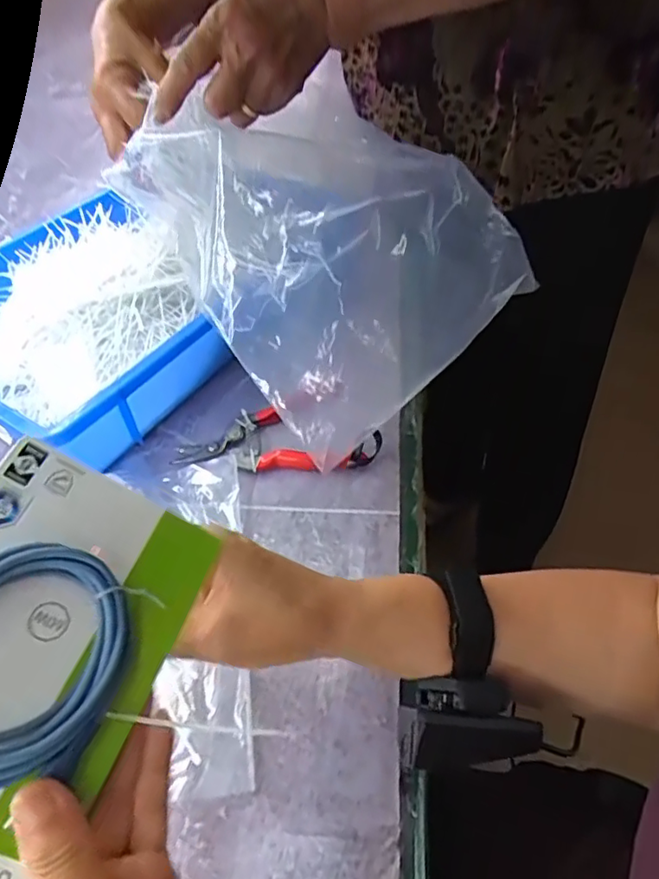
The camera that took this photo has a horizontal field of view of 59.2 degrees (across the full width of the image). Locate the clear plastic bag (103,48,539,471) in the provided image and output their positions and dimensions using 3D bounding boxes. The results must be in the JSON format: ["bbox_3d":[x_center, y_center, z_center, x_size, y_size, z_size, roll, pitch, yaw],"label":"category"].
[{"bbox_3d":[-0.037,-0.189,0.532,0.252,0.150,0.355,-35,54,-25],"label":"clear plastic bag"}]

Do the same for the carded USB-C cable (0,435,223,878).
[{"bbox_3d":[-0.121,0.093,0.216,0.097,0.017,0.176,31,60,-14],"label":"carded USB-C cable"}]

